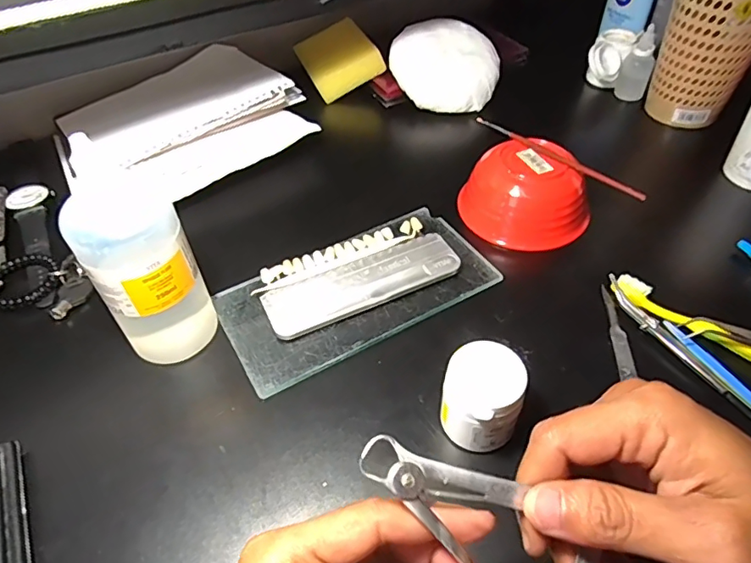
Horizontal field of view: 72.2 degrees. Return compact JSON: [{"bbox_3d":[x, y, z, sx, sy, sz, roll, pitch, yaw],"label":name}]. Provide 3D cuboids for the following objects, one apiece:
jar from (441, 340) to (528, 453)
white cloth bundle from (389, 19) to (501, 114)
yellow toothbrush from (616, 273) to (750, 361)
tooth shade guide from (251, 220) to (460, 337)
[{"bbox_3d":[0.060,0.070,0.300,0.041,0.056,0.045,-1,48,1],"label":"jar"},{"bbox_3d":[0.076,-0.241,0.573,0.119,0.053,0.099,3,48,4],"label":"white cloth bundle"},{"bbox_3d":[0.235,0.039,0.345,0.152,0.013,0.015,36,58,29],"label":"yellow toothbrush"},{"bbox_3d":[-0.014,-0.006,0.395,0.147,0.010,0.066,-20,51,-16],"label":"tooth shade guide"}]

